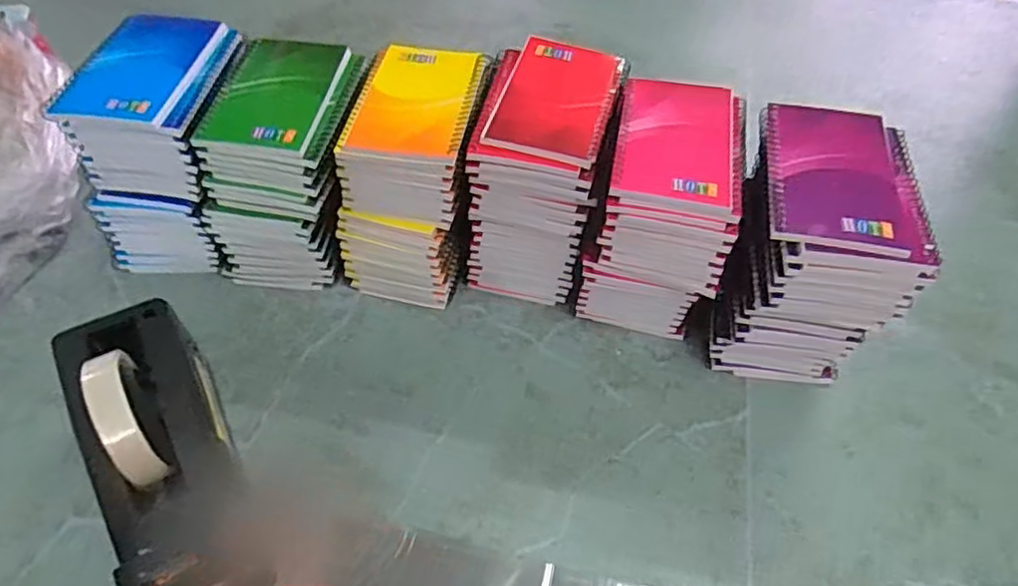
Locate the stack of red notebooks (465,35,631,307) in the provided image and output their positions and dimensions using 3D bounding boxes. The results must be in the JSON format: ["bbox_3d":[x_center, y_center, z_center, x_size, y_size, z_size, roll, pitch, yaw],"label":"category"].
[{"bbox_3d":[0.027,-0.094,0.551,0.093,0.167,0.135,11,52,6],"label":"stack of red notebooks"}]

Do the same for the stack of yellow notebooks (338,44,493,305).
[{"bbox_3d":[-0.073,-0.096,0.555,0.098,0.165,0.136,13,52,8],"label":"stack of yellow notebooks"}]

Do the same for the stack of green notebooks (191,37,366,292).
[{"bbox_3d":[-0.181,-0.106,0.561,0.112,0.164,0.146,7,52,3],"label":"stack of green notebooks"}]

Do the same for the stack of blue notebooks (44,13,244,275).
[{"bbox_3d":[-0.283,-0.123,0.560,0.112,0.171,0.141,4,52,1],"label":"stack of blue notebooks"}]

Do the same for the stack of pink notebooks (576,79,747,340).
[{"bbox_3d":[0.117,-0.057,0.524,0.097,0.170,0.135,13,54,6],"label":"stack of pink notebooks"}]

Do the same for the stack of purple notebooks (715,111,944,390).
[{"bbox_3d":[0.215,-0.022,0.491,0.105,0.180,0.135,7,52,4],"label":"stack of purple notebooks"}]

